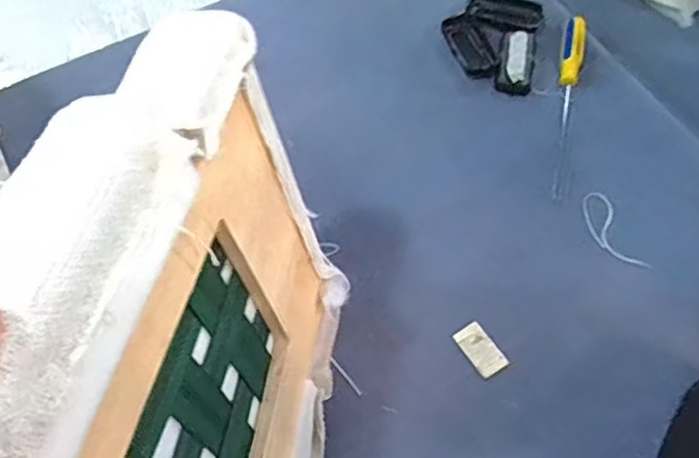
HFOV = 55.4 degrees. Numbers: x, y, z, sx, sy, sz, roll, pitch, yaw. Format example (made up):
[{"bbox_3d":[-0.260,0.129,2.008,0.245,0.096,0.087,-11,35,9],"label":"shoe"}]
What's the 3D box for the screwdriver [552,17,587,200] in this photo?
[{"bbox_3d":[0.298,-0.178,0.904,0.028,0.023,0.291,10,62,9],"label":"screwdriver"}]

